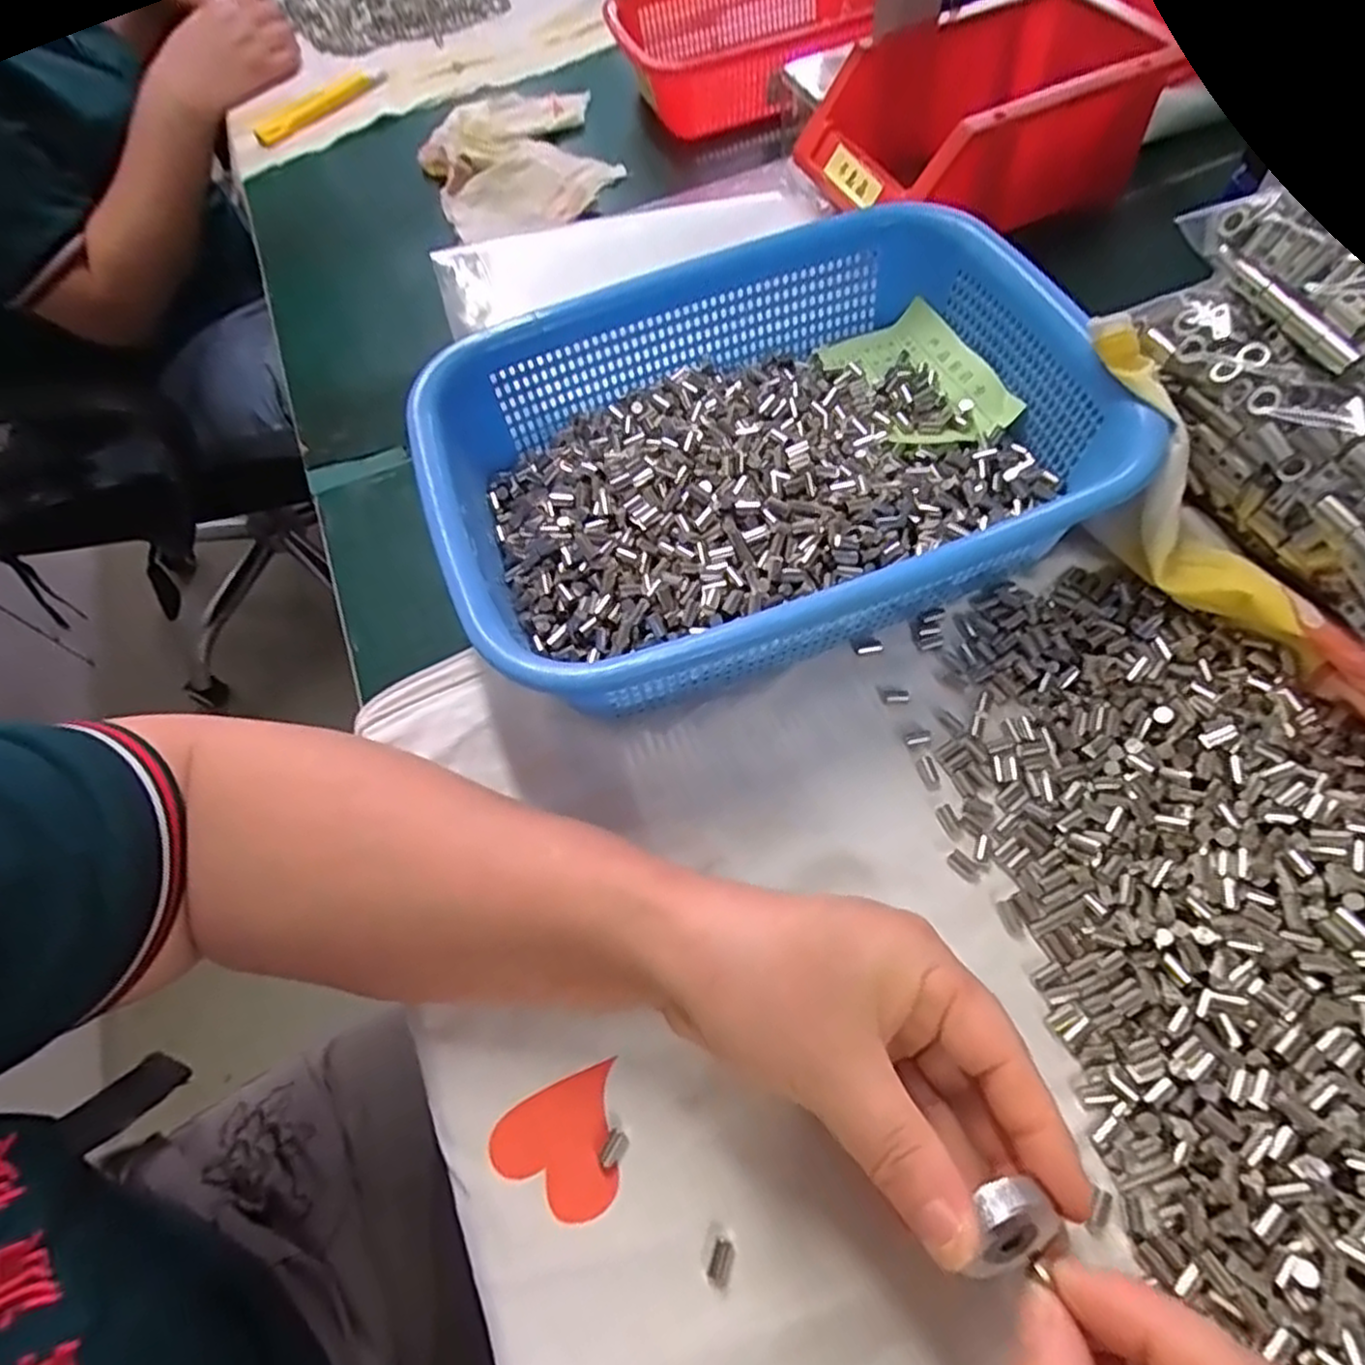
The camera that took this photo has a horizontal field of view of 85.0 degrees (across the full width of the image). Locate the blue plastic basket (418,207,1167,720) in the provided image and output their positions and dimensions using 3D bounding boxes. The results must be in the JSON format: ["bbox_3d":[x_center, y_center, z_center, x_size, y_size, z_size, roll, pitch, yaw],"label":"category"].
[{"bbox_3d":[0.034,-0.100,0.337,0.279,0.067,0.206,-23,61,-5],"label":"blue plastic basket"}]

